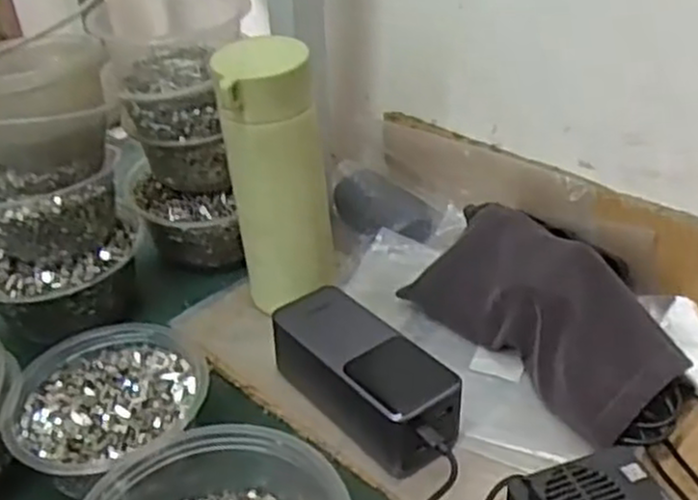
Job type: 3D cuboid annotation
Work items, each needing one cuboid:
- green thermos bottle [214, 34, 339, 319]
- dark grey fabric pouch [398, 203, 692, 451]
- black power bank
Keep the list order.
[{"bbox_3d":[-0.047,-0.037,0.537,0.068,0.196,0.069,-7,36,-5],"label":"green thermos bottle"},{"bbox_3d":[0.123,0.039,0.515,0.072,0.076,0.191,-25,41,-28],"label":"dark grey fabric pouch"},{"bbox_3d":[0.009,0.078,0.487,0.058,0.050,0.137,-29,43,-32],"label":"black power bank"}]

